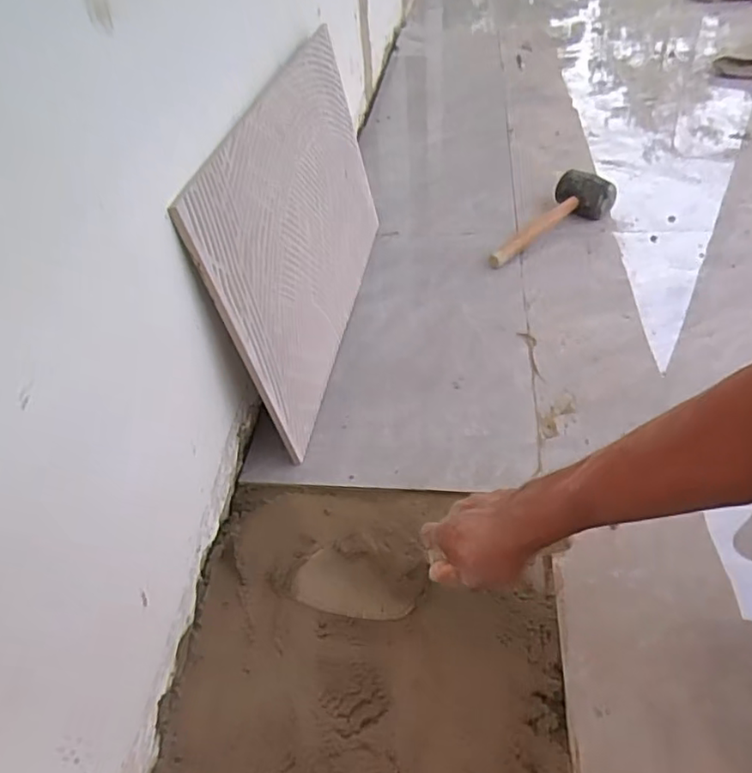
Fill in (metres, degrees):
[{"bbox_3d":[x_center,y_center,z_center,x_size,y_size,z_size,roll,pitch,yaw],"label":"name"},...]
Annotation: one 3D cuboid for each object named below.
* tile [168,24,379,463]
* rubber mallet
[{"bbox_3d":[-0.088,-0.232,0.852,0.017,0.347,0.591,-4,42,15],"label":"tile"},{"bbox_3d":[0.317,-0.291,1.094,0.104,0.074,0.287,25,51,31],"label":"rubber mallet"}]

